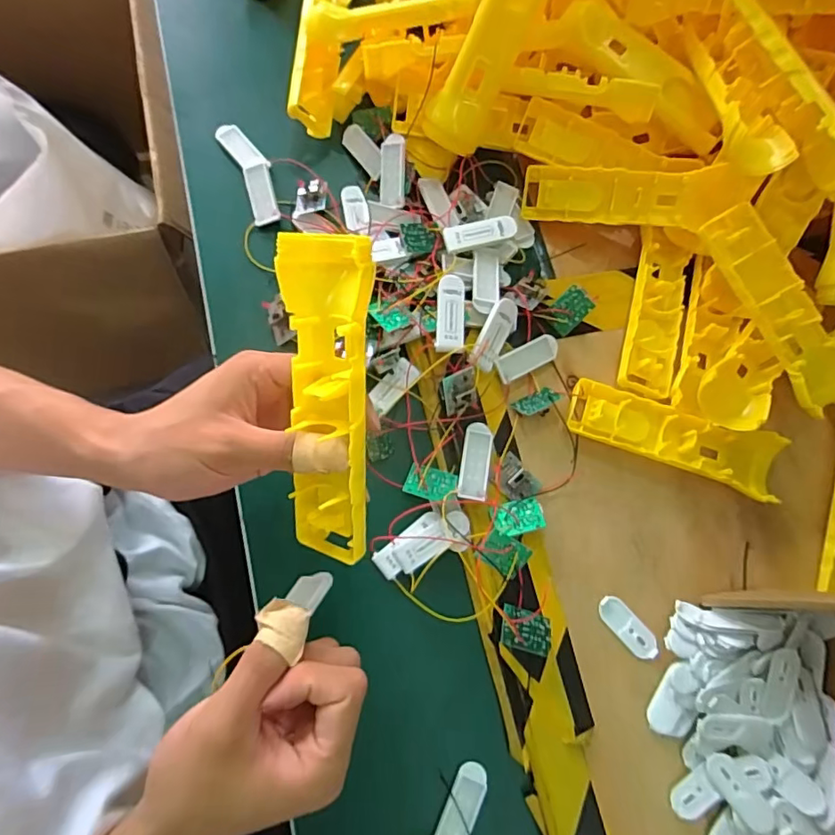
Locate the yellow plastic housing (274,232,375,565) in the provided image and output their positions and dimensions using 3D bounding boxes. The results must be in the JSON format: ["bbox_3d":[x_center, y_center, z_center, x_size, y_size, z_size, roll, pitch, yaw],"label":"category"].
[{"bbox_3d":[-0.045,-0.004,0.265,0.045,0.040,0.162,1,105,-1],"label":"yellow plastic housing"}]

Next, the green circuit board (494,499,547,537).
[{"bbox_3d":[0.072,0.071,0.382,0.034,0.004,0.025,-11,54,-2],"label":"green circuit board"}]

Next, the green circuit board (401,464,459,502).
[{"bbox_3d":[0.009,0.048,0.391,0.038,0.004,0.025,10,58,1],"label":"green circuit board"}]

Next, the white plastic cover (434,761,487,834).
[{"bbox_3d":[0.028,0.259,0.352,0.021,0.007,0.058,26,75,2],"label":"white plastic cover"}]

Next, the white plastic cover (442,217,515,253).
[{"bbox_3d":[0.049,-0.147,0.425,0.059,0.005,0.020,-17,84,-6],"label":"white plastic cover"}]

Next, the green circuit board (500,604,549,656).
[{"bbox_3d":[0.072,0.143,0.361,0.037,0.010,0.026,22,61,-14],"label":"green circuit board"}]

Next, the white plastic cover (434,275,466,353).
[{"bbox_3d":[0.024,-0.077,0.403,0.020,0.011,0.058,5,76,-4],"label":"white plastic cover"}]

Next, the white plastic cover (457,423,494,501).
[{"bbox_3d":[0.043,0.032,0.395,0.021,0.008,0.057,11,75,-2],"label":"white plastic cover"}]

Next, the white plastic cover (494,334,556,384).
[{"bbox_3d":[0.085,-0.046,0.413,0.053,0.012,0.019,-29,80,-11],"label":"white plastic cover"}]

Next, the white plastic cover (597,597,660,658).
[{"bbox_3d":[0.149,0.148,0.378,0.021,0.004,0.050,-41,83,-13],"label":"white plastic cover"}]

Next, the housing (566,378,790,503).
[{"bbox_3d":[0.192,0.013,0.404,0.157,0.017,0.048,21,75,0],"label":"housing"}]

